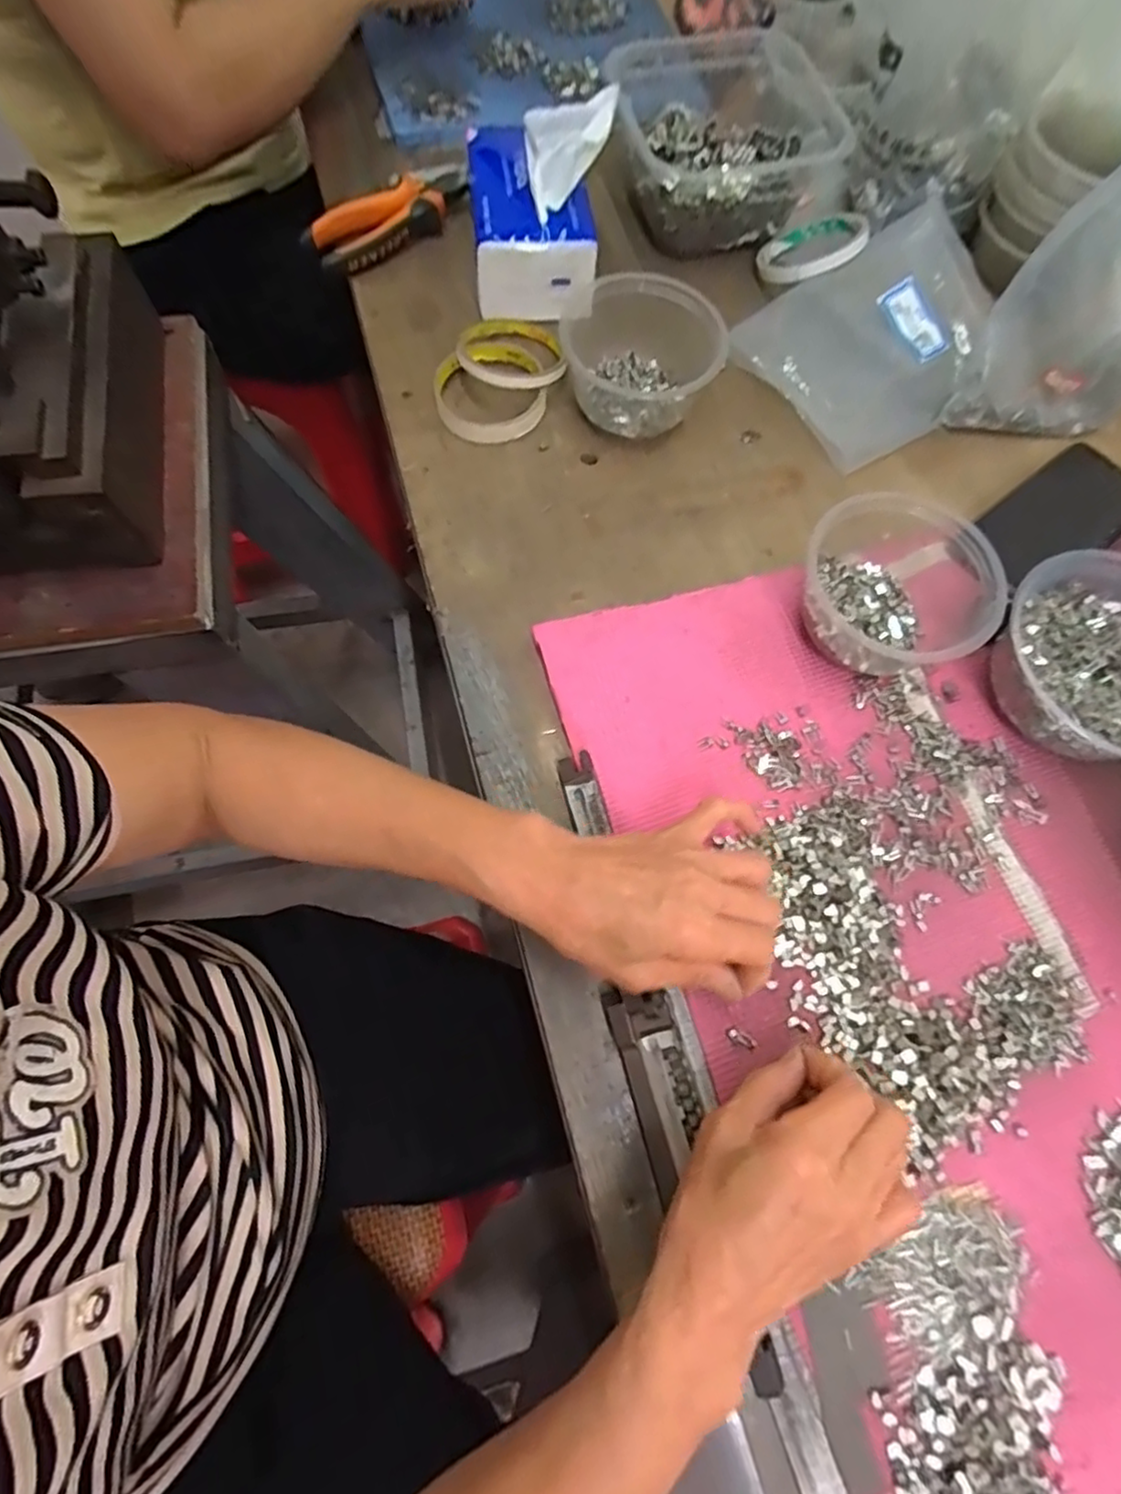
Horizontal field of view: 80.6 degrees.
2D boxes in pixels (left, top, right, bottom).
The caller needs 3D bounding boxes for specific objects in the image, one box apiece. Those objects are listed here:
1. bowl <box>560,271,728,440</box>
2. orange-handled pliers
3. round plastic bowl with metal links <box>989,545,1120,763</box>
[{"bbox_3d":[0.062,-0.293,0.488,0.100,0.068,0.109,-1,72,2],"label":"bowl"},{"bbox_3d":[-0.141,-0.444,0.550,0.146,0.025,0.057,-31,75,-13],"label":"orange-handled pliers"},{"bbox_3d":[0.331,-0.053,0.400,0.124,0.068,0.114,1,70,-3],"label":"round plastic bowl with metal links"}]

